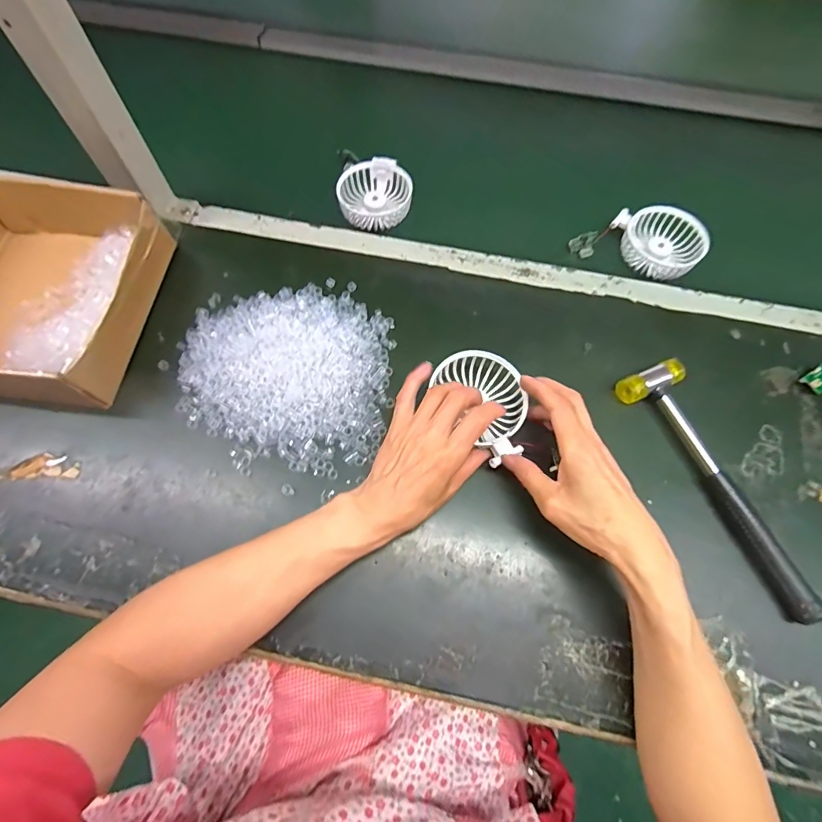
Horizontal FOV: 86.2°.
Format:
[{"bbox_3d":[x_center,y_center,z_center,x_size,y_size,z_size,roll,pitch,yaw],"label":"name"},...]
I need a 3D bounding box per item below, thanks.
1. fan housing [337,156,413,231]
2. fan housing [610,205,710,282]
[{"bbox_3d":[-0.043,-0.271,0.548,0.087,0.027,0.091,0,69,-1],"label":"fan housing"},{"bbox_3d":[0.294,-0.205,0.524,0.103,0.025,0.083,38,73,13],"label":"fan housing"}]

